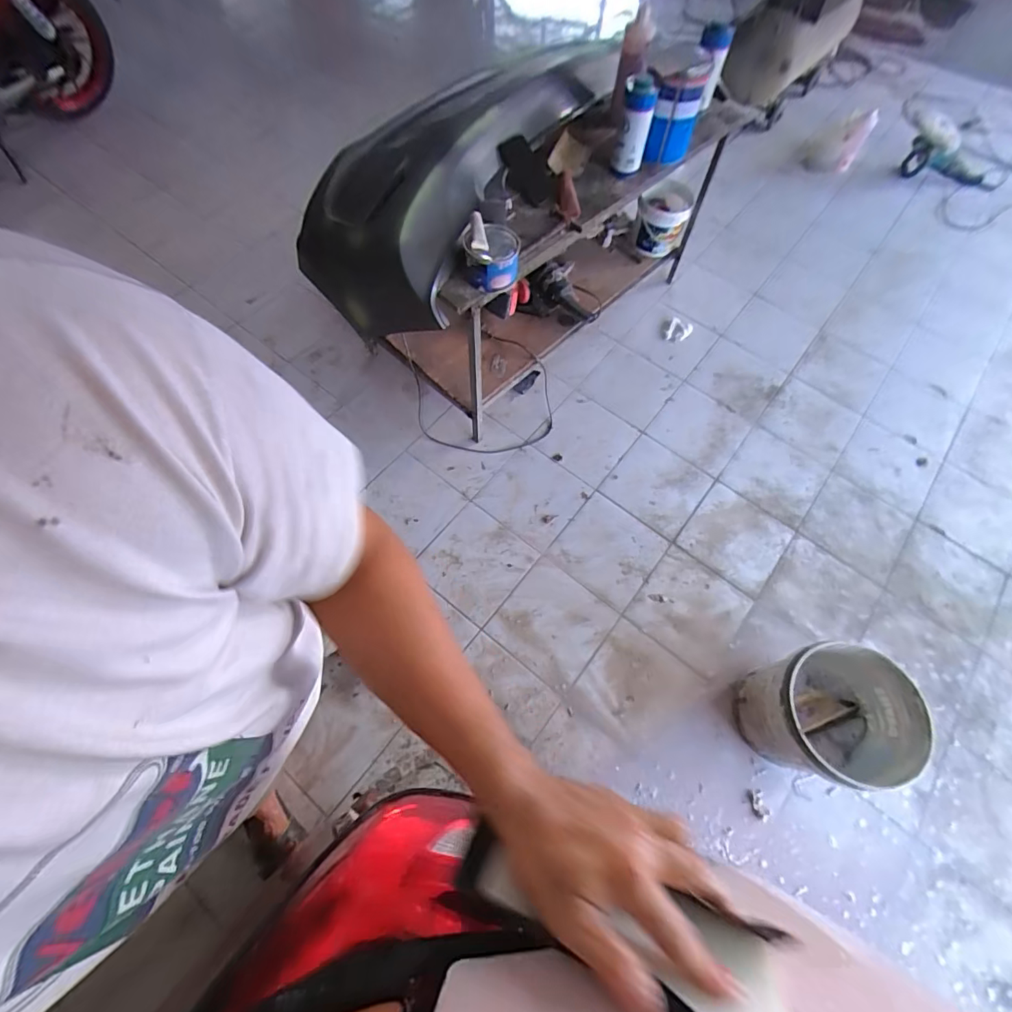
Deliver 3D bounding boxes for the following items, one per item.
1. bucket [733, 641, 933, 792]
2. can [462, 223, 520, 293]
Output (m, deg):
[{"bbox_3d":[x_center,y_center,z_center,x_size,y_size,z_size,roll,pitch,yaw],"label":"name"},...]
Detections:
[{"bbox_3d":[0.755,0.496,1.141,0.297,0.294,0.281,1,66,-1],"label":"bucket"},{"bbox_3d":[-0.034,-0.587,1.108,0.131,0.084,0.138,8,66,2],"label":"can"}]

